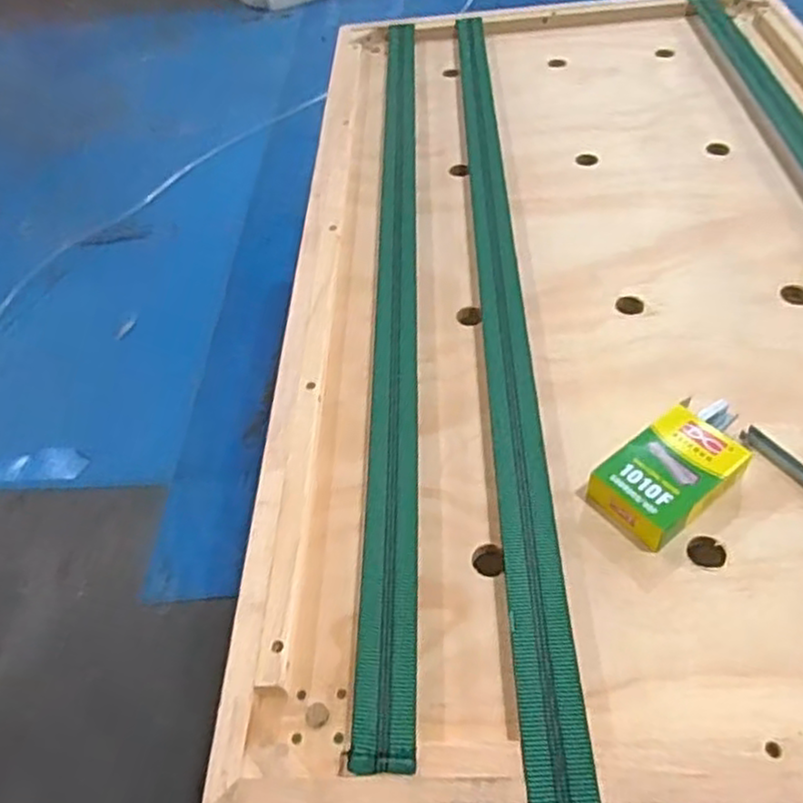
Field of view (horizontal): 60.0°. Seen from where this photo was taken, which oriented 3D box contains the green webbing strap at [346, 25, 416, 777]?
[{"bbox_3d":[-0.006,-0.186,0.815,0.041,0.011,1.129,-3,50,5],"label":"green webbing strap"}]

